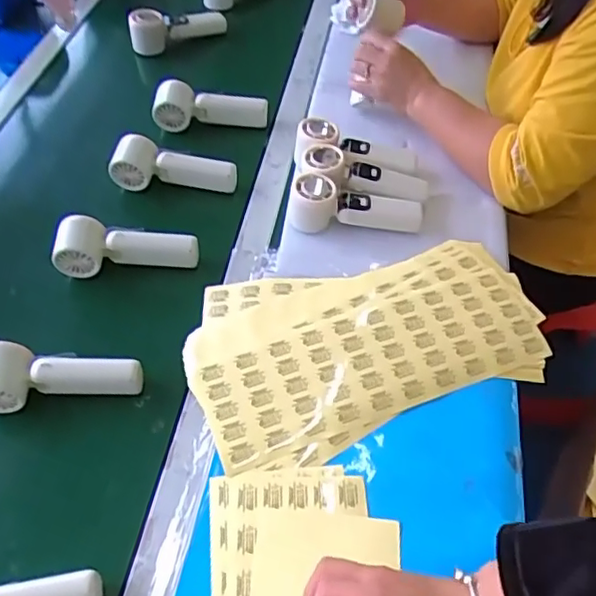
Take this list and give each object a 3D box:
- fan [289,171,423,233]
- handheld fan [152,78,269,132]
[{"bbox_3d":[0.072,-0.111,0.742,0.163,0.048,0.055,6,51,-7],"label":"fan"},{"bbox_3d":[-0.129,-0.272,0.867,0.161,0.056,0.046,11,54,13],"label":"handheld fan"}]

